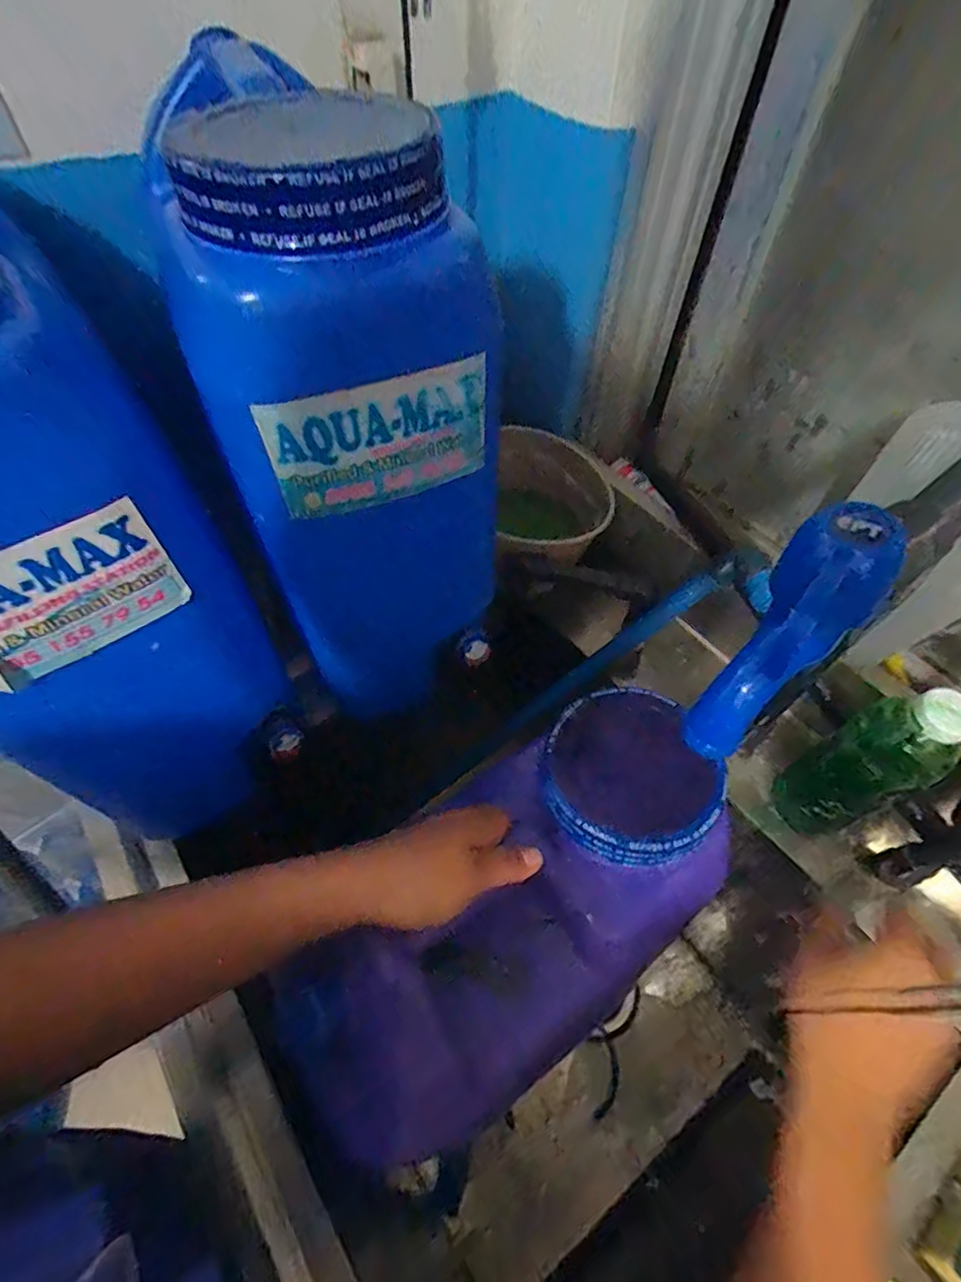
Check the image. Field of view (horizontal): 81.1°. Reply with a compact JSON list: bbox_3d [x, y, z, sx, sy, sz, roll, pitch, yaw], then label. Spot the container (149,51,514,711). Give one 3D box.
[{"bbox_3d":[-0.101,-0.120,0.397,0.152,0.376,0.177,-32,62,-21],"label":"container"}]

